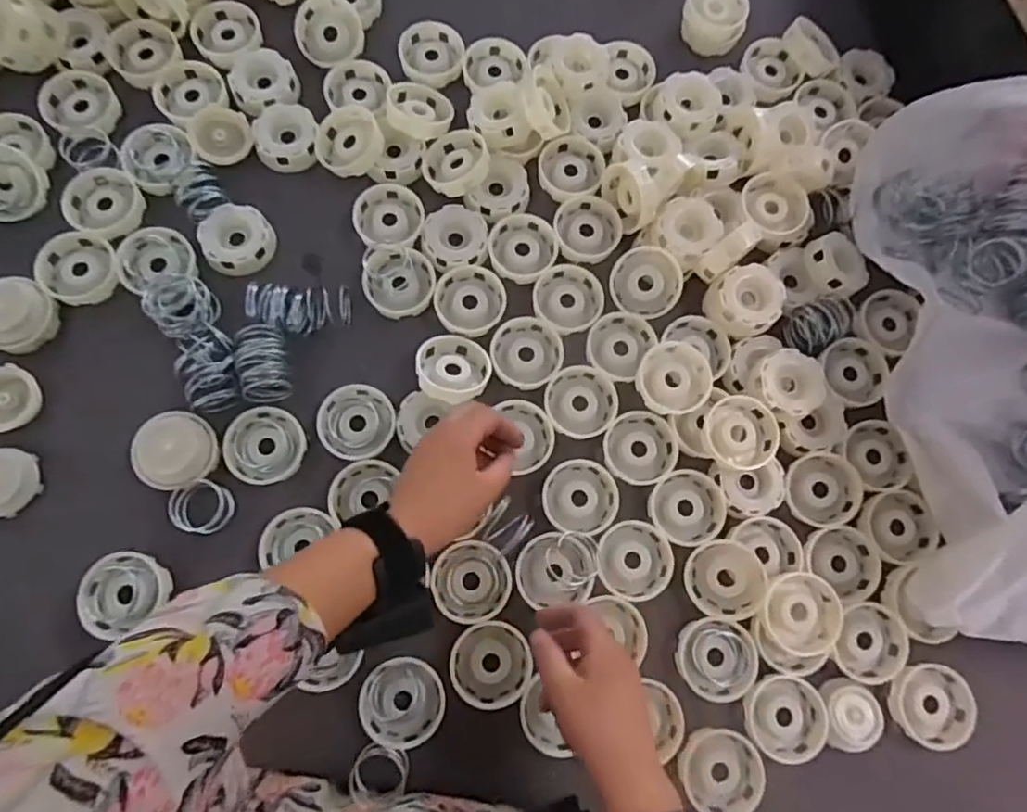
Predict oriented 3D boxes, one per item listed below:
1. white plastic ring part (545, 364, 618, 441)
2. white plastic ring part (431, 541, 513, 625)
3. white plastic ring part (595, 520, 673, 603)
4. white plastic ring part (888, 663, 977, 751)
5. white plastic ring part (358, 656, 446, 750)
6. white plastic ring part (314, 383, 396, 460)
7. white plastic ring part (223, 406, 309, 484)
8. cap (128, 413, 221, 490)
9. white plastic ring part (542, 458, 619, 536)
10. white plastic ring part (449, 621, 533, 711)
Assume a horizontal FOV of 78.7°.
[{"bbox_3d":[0.063,-0.004,0.588,0.066,0.014,0.068,1,77,-4],"label":"white plastic ring part"},{"bbox_3d":[-0.036,0.151,0.541,0.065,0.012,0.066,1,77,-4],"label":"white plastic ring part"},{"bbox_3d":[0.106,0.136,0.553,0.065,0.014,0.066,1,77,-4],"label":"white plastic ring part"},{"bbox_3d":[0.365,0.263,0.547,0.067,0.016,0.067,1,77,-4],"label":"white plastic ring part"},{"bbox_3d":[-0.090,0.245,0.517,0.067,0.017,0.069,1,77,-4],"label":"white plastic ring part"},{"bbox_3d":[-0.143,0.014,0.574,0.067,0.017,0.072,1,77,-4],"label":"white plastic ring part"},{"bbox_3d":[-0.222,0.035,0.562,0.069,0.013,0.066,1,77,-4],"label":"white plastic ring part"},{"bbox_3d":[-0.297,0.038,0.548,0.069,0.017,0.065,1,77,-4],"label":"cap"},{"bbox_3d":[0.061,0.081,0.566,0.066,0.020,0.065,9,77,-2],"label":"white plastic ring part"},{"bbox_3d":[-0.019,0.217,0.527,0.068,0.010,0.067,1,77,-4],"label":"white plastic ring part"}]

